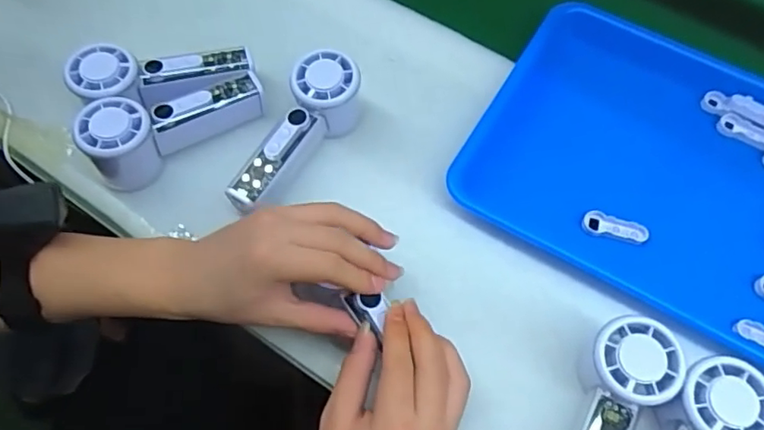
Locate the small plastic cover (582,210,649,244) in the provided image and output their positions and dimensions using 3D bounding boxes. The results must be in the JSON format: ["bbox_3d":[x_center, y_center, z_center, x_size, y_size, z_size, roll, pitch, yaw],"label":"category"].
[{"bbox_3d":[0.193,0.010,0.478,0.051,0.009,0.018,12,65,6],"label":"small plastic cover"}]

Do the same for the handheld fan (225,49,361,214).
[{"bbox_3d":[-0.078,-0.069,0.491,0.052,0.060,0.154,35,70,16],"label":"handheld fan"}]

